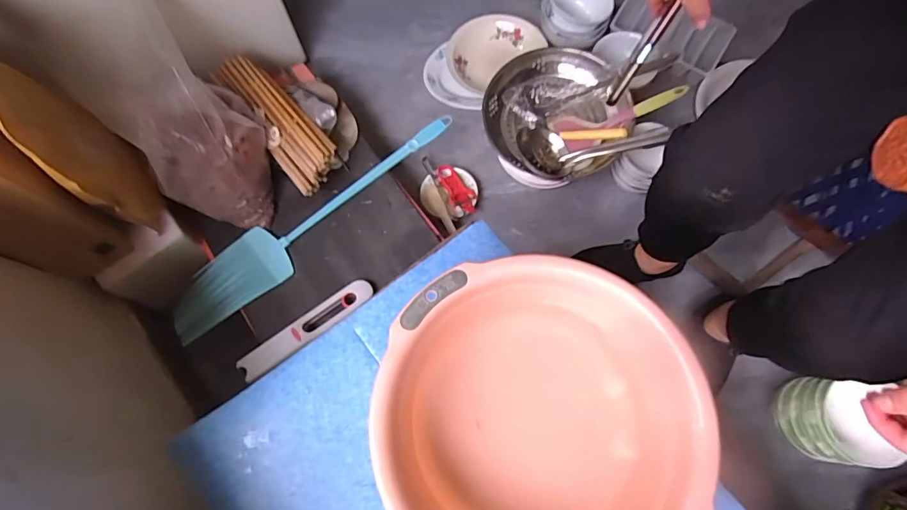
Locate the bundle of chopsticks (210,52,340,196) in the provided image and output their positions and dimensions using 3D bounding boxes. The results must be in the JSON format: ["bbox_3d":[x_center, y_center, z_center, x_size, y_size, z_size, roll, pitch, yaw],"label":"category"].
[{"bbox_3d":[-0.325,-0.251,0.848,0.091,0.046,0.307,-38,74,-12],"label":"bundle of chopsticks"}]

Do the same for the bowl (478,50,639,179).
[{"bbox_3d":[0.203,-0.274,0.908,0.258,0.084,0.271,0,70,1],"label":"bowl"}]

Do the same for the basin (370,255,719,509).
[{"bbox_3d":[0.088,0.178,0.513,0.325,0.136,0.317,0,70,1],"label":"basin"}]

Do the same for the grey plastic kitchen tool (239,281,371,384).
[{"bbox_3d":[-0.237,0.117,0.760,0.234,0.009,0.048,-35,71,-18],"label":"grey plastic kitchen tool"}]

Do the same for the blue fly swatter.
[{"bbox_3d":[-0.242,-0.064,0.848,0.607,0.019,0.116,-34,73,-10],"label":"blue fly swatter"}]

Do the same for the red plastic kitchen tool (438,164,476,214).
[{"bbox_3d":[0.008,-0.143,0.955,0.053,0.029,0.119,-21,71,-6],"label":"red plastic kitchen tool"}]

